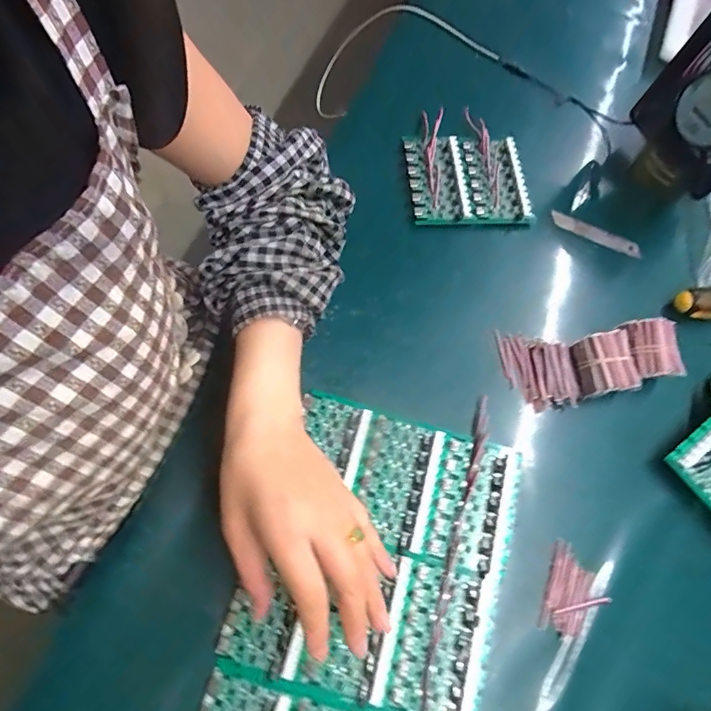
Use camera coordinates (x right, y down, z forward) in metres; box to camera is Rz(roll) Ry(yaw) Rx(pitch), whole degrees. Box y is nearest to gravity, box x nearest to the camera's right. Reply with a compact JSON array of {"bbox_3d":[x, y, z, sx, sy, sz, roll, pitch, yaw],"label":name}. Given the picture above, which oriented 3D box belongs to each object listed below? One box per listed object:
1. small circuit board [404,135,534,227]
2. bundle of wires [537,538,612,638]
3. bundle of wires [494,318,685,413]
[{"bbox_3d":[0.115,-0.179,0.472,0.118,0.021,0.099,-3,71,-6],"label":"small circuit board"},{"bbox_3d":[0.173,0.187,0.361,0.048,0.013,0.065,23,70,3],"label":"bundle of wires"},{"bbox_3d":[0.205,0.004,0.406,0.140,0.043,0.070,-5,69,-3],"label":"bundle of wires"}]

